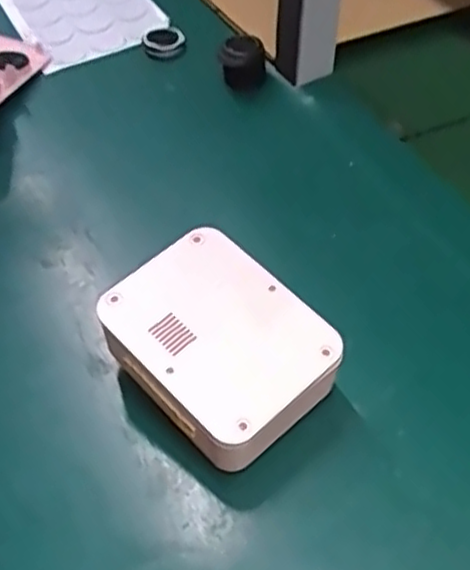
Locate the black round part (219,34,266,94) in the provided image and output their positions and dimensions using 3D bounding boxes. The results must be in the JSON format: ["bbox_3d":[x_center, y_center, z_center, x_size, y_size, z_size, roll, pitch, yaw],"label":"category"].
[{"bbox_3d":[0.008,-0.202,0.669,0.041,0.036,0.036,-1,50,0],"label":"black round part"}]

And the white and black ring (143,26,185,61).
[{"bbox_3d":[-0.069,-0.237,0.720,0.039,0.014,0.045,-3,50,-1],"label":"white and black ring"}]

